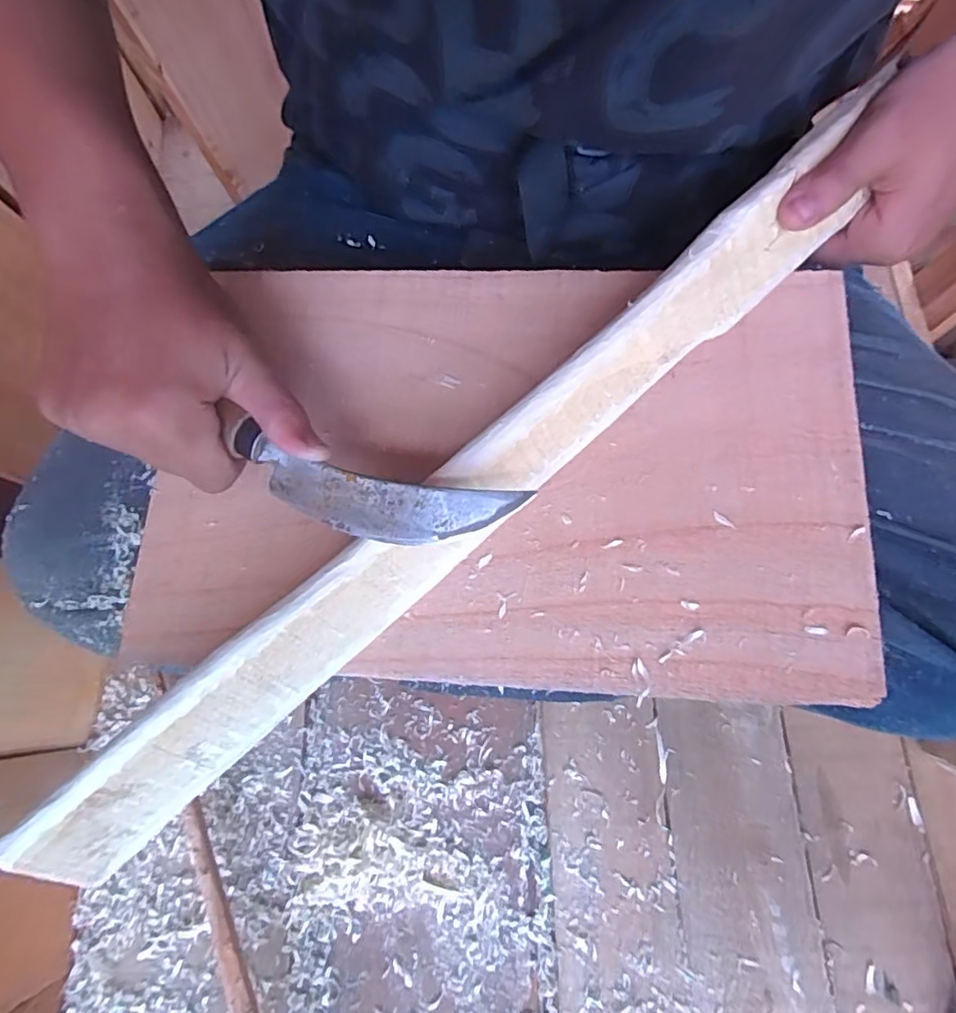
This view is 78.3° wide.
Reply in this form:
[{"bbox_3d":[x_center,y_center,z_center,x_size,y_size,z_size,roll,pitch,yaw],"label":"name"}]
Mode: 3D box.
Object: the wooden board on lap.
[{"bbox_3d":[0.007,-0.023,0.274,0.319,0.022,0.201,3,74,2],"label":"wooden board on lap"}]

